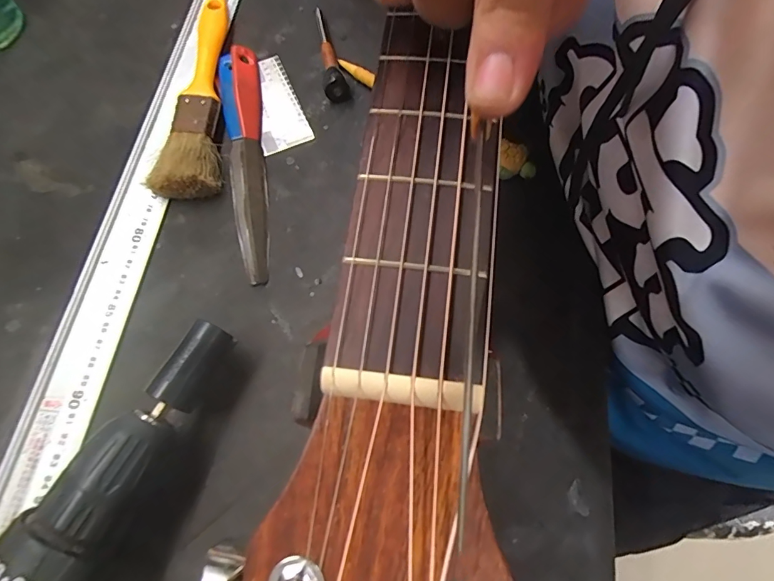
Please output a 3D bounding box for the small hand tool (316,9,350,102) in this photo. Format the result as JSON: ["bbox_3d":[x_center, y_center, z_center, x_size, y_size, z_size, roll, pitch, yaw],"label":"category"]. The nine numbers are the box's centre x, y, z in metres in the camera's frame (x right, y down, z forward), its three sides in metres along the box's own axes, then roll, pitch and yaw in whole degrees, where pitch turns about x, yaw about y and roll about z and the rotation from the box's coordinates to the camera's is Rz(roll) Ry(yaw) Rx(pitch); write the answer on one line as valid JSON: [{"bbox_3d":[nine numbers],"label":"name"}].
[{"bbox_3d":[-0.044,-0.180,0.299,0.016,0.018,0.096,-12,69,-1],"label":"small hand tool"}]

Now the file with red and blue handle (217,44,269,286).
[{"bbox_3d":[-0.096,-0.091,0.268,0.027,0.016,0.186,-11,69,-1],"label":"file with red and blue handle"}]

